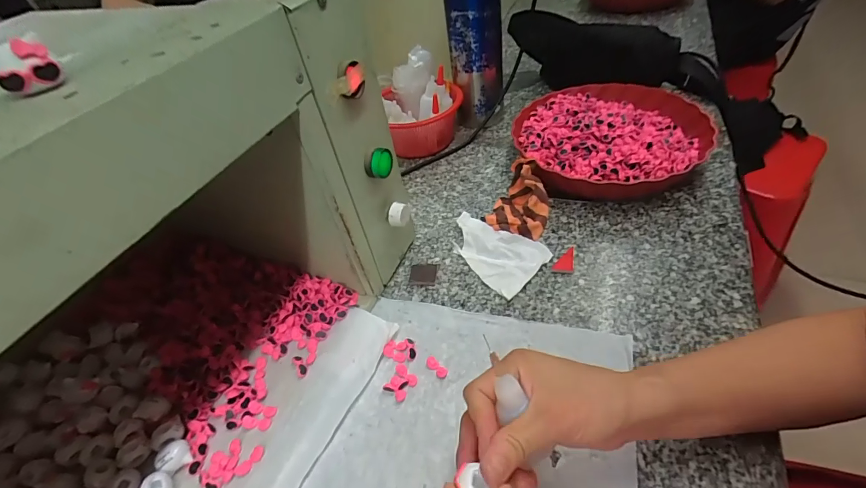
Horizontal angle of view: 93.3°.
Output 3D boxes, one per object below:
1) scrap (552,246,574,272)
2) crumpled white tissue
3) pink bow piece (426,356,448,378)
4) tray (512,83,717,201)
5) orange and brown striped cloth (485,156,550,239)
[{"bbox_3d":[0.146,0.014,0.453,0.020,0.006,0.038,9,47,19],"label":"scrap"},{"bbox_3d":[0.068,0.003,0.476,0.079,0.012,0.125,-36,49,-25],"label":"crumpled white tissue"},{"bbox_3d":[0.003,0.114,0.381,0.012,0.004,0.026,-29,49,-22],"label":"pink bow piece"},{"bbox_3d":[0.235,-0.141,0.561,0.236,0.061,0.245,10,47,20],"label":"tray"},{"bbox_3d":[0.108,-0.055,0.500,0.070,0.048,0.096,10,47,20],"label":"orange and brown striped cloth"}]

